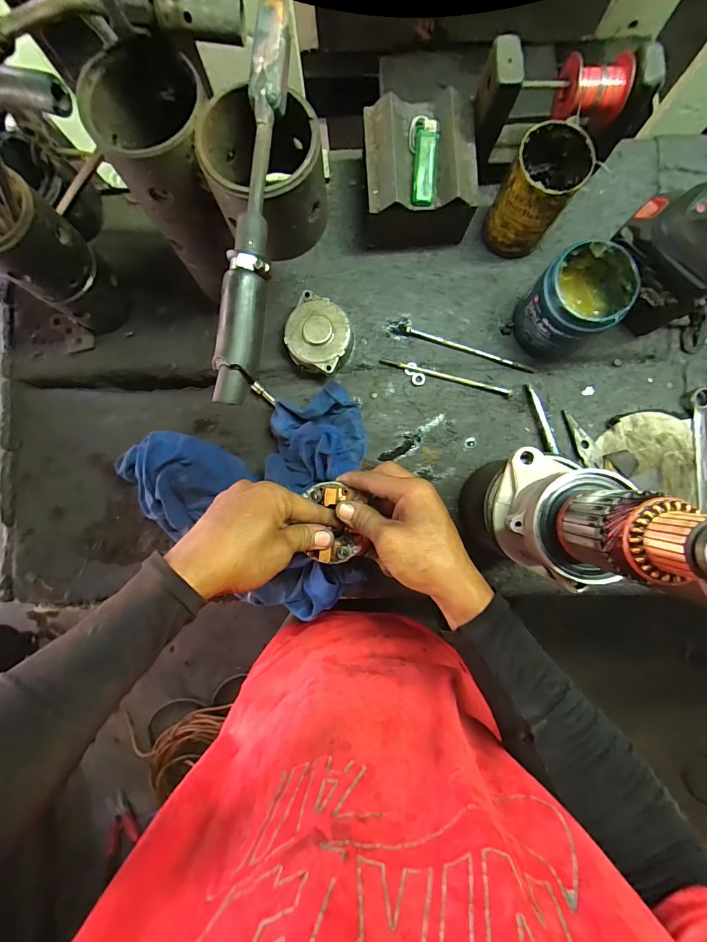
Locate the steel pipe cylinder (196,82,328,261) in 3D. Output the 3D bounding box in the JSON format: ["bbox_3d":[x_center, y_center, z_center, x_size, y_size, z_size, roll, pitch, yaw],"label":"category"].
[{"bbox_3d":[-0.069,-0.231,0.312,0.091,0.077,0.095,0,86,1],"label":"steel pipe cylinder"}]

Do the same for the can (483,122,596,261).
[{"bbox_3d":[0.202,-0.309,0.449,0.074,0.115,0.078,0,86,1],"label":"can"}]

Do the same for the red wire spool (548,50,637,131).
[{"bbox_3d":[0.236,-0.377,0.394,0.061,0.045,0.044,2,86,1],"label":"red wire spool"}]

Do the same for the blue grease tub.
[{"bbox_3d":[0.244,-0.188,0.448,0.089,0.104,0.096,0,86,1],"label":"blue grease tub"}]

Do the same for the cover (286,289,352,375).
[{"bbox_3d":[-0.041,-0.163,0.481,0.072,0.039,0.082,17,87,2],"label":"cover"}]

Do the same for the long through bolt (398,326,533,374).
[{"bbox_3d":[0.142,-0.153,0.496,0.175,0.013,0.009,19,87,2],"label":"long through bolt"}]

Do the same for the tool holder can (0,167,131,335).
[{"bbox_3d":[-0.310,-0.215,0.420,0.068,0.179,0.082,38,88,3],"label":"tool holder can"}]

